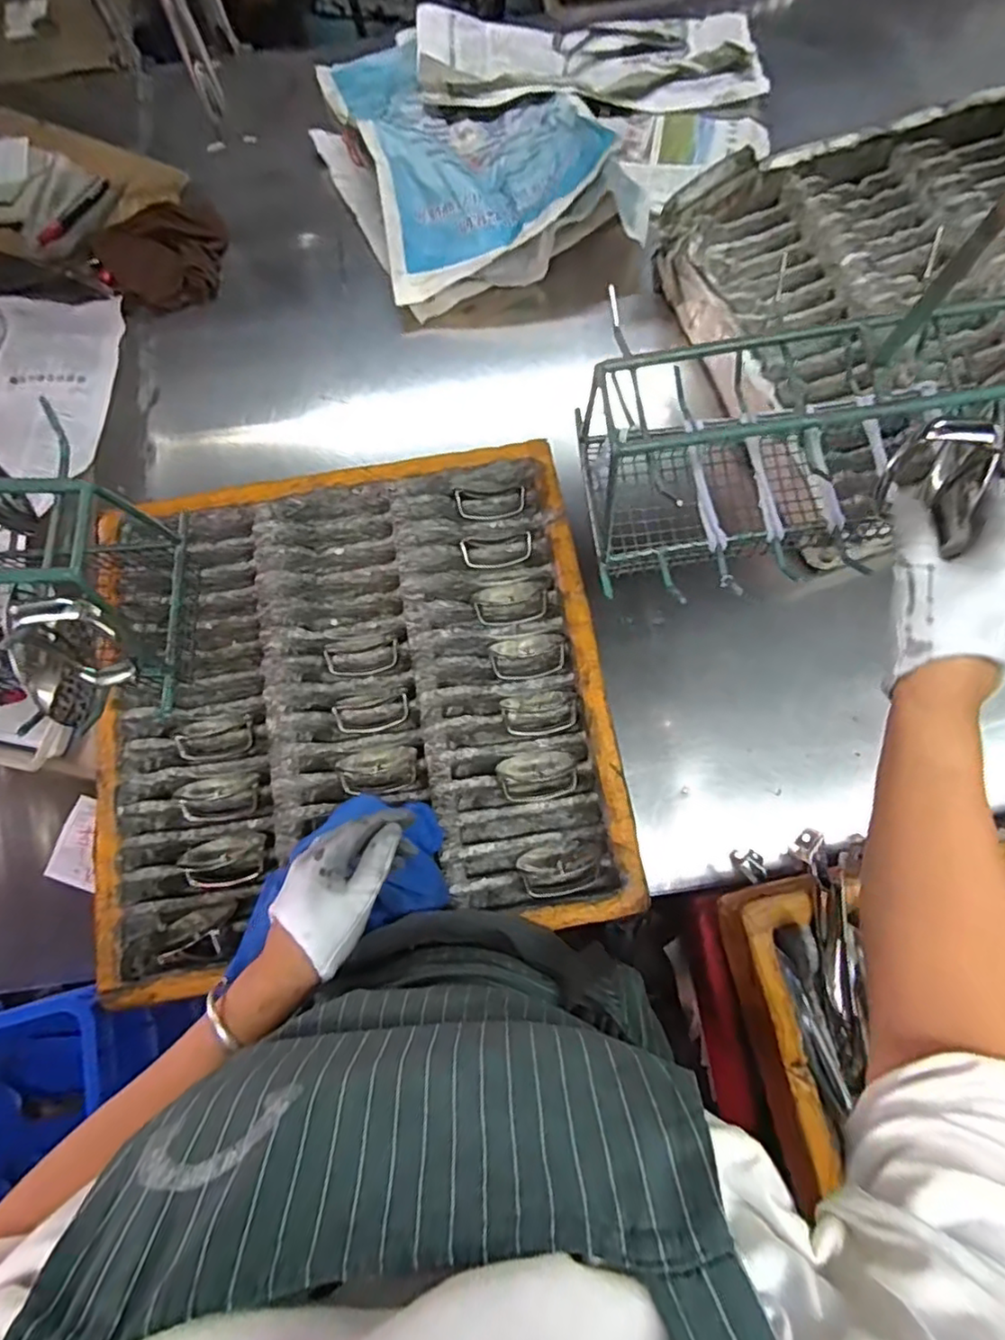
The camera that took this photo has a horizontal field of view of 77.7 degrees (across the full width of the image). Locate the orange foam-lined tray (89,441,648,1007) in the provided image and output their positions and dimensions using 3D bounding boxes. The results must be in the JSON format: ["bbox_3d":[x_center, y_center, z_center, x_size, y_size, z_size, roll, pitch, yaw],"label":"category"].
[{"bbox_3d":[-0.164,0.033,0.714,0.538,0.076,0.534,-11,75,-2],"label":"orange foam-lined tray"}]

